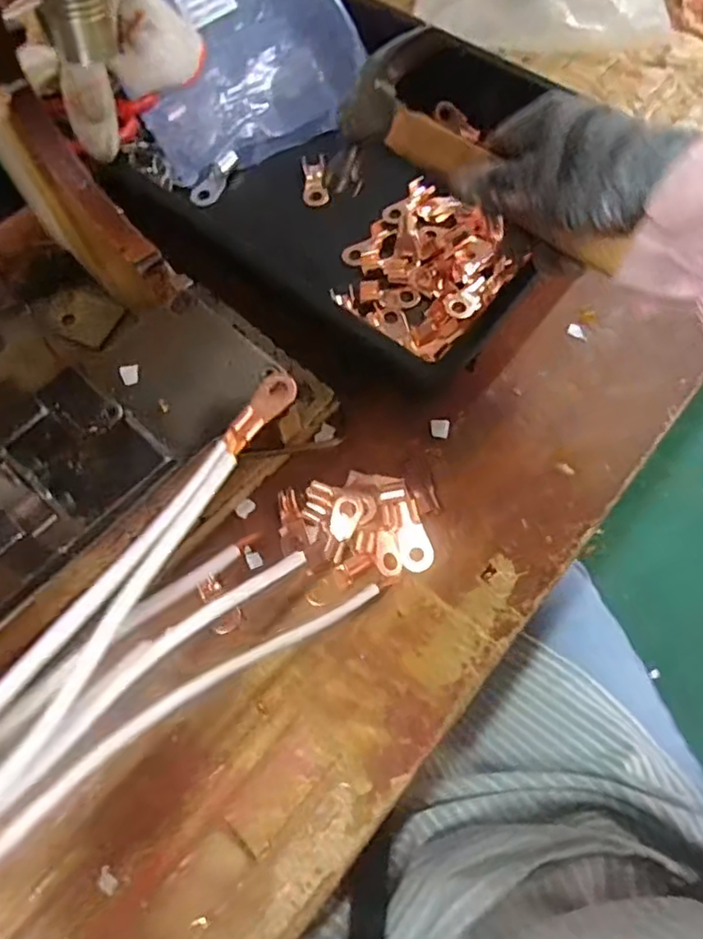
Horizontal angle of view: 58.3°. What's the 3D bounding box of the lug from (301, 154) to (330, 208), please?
[{"bbox_3d":[-0.028,-0.221,0.482,0.020,0.012,0.039,-8,67,-1],"label":"lug"}]

